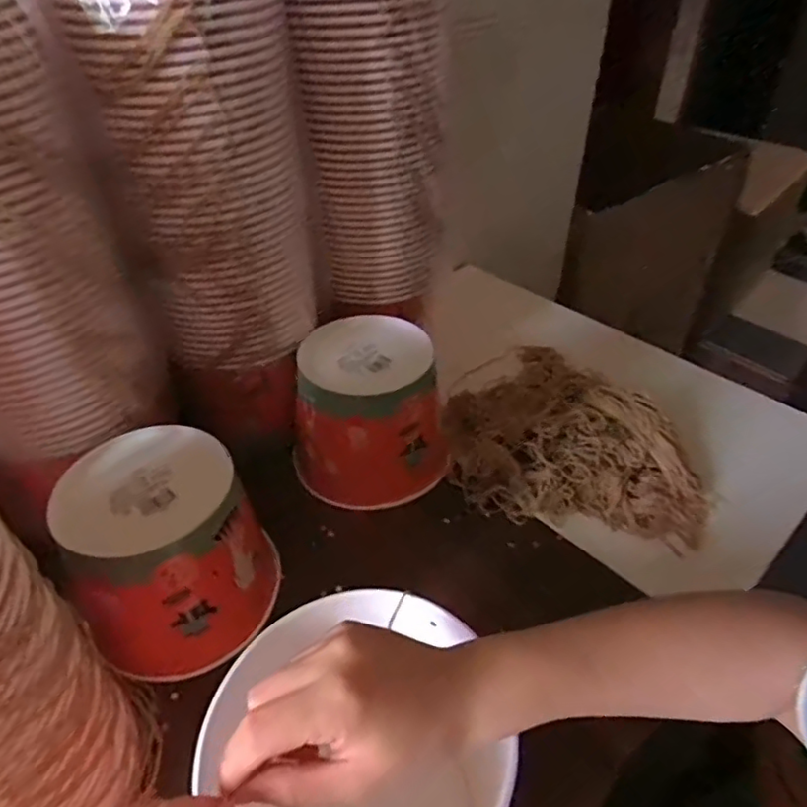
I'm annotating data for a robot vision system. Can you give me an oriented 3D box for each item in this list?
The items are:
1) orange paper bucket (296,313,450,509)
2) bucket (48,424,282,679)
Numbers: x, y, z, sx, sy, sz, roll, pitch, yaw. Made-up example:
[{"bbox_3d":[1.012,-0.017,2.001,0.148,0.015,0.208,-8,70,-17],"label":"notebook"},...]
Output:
[{"bbox_3d":[-0.038,0.012,0.592,0.139,0.130,0.133,0,41,0],"label":"orange paper bucket"},{"bbox_3d":[-0.184,0.113,0.477,0.135,0.127,0.150,-24,47,-25],"label":"bucket"}]

